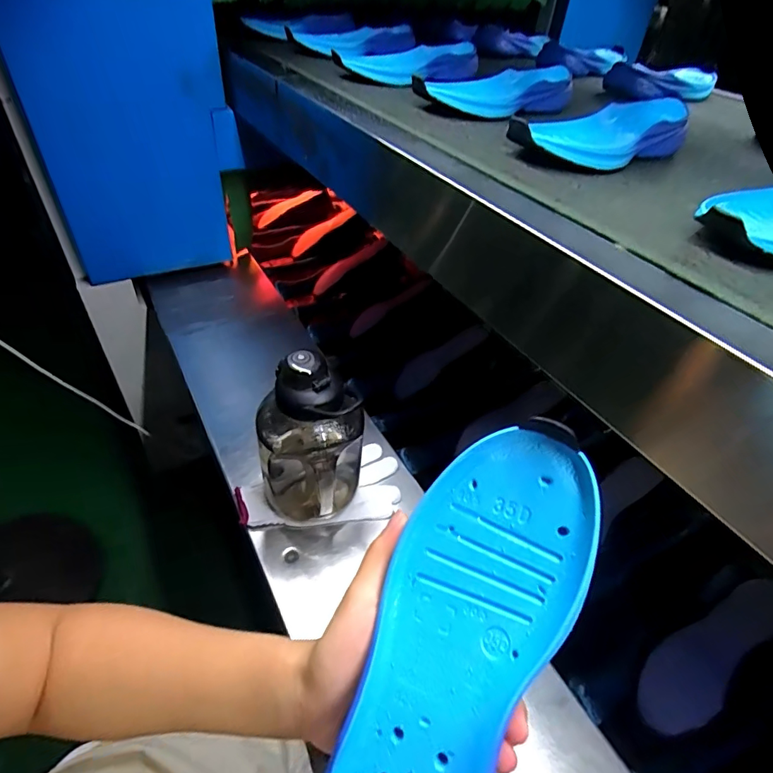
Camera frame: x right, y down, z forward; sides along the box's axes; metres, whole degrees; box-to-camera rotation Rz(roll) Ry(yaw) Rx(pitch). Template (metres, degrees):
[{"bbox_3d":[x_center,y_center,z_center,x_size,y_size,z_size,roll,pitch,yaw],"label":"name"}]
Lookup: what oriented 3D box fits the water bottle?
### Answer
[{"bbox_3d":[-0.094,0.068,0.568,0.120,0.212,0.109,-14,46,-16],"label":"water bottle"}]

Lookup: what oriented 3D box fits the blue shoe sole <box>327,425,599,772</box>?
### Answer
[{"bbox_3d":[0.029,0.134,0.229,0.083,0.023,0.236,21,79,19],"label":"blue shoe sole"}]

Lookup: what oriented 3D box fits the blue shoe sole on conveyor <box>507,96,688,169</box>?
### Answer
[{"bbox_3d":[0.234,-0.272,0.506,0.247,0.034,0.090,-23,49,-24],"label":"blue shoe sole on conveyor"}]

